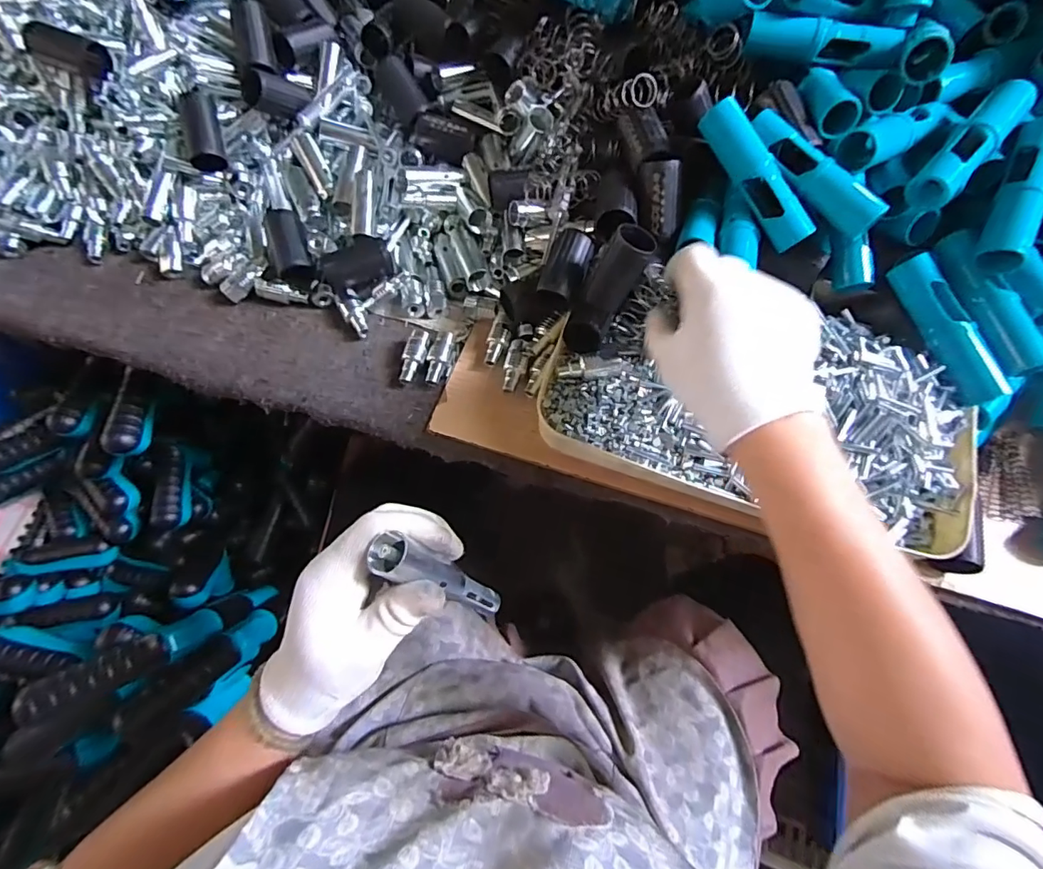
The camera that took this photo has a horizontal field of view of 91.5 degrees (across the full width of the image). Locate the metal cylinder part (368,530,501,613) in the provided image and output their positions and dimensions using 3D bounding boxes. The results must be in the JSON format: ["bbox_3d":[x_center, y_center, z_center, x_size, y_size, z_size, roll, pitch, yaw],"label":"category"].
[{"bbox_3d":[-0.047,0.090,0.314,0.020,0.126,0.021,0,62,26],"label":"metal cylinder part"}]

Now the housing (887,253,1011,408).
[{"bbox_3d":[0.326,-0.081,0.386,0.025,0.025,0.119,-22,81,-11],"label":"housing"}]

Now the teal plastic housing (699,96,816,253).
[{"bbox_3d":[0.183,-0.200,0.389,0.026,0.028,0.120,-33,90,-15],"label":"teal plastic housing"}]

